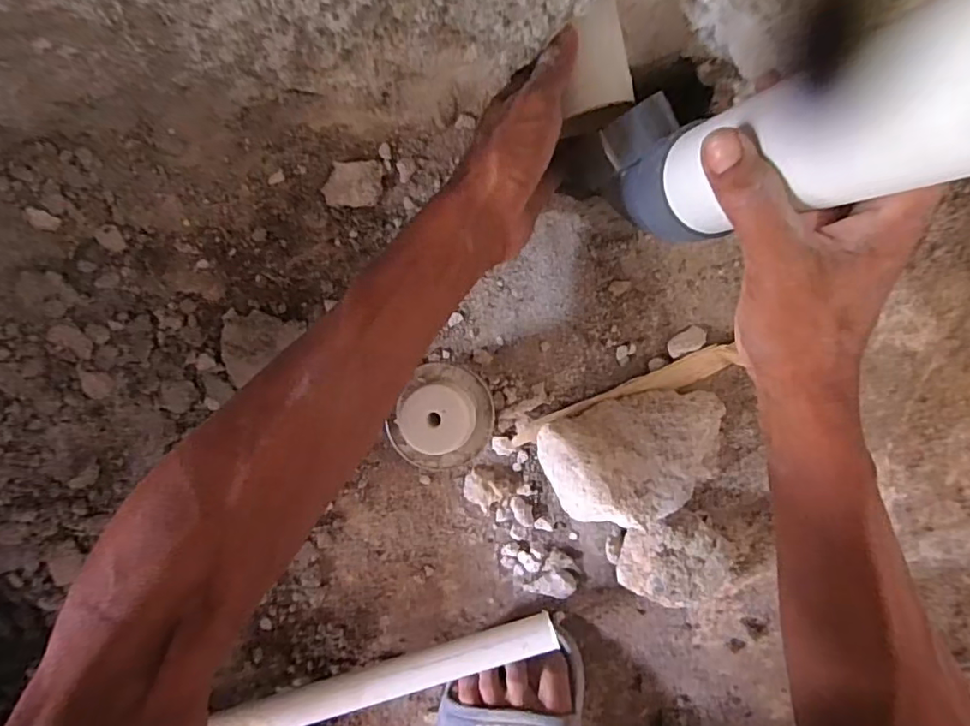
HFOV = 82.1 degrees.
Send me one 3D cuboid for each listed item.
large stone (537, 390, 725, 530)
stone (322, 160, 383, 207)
[{"bbox_3d":[0.111,0.067,0.400,0.134,0.058,0.078,-12,99,4],"label":"large stone"},{"bbox_3d":[-0.086,-0.117,0.362,0.038,0.006,0.028,-1,99,2],"label":"stone"}]

